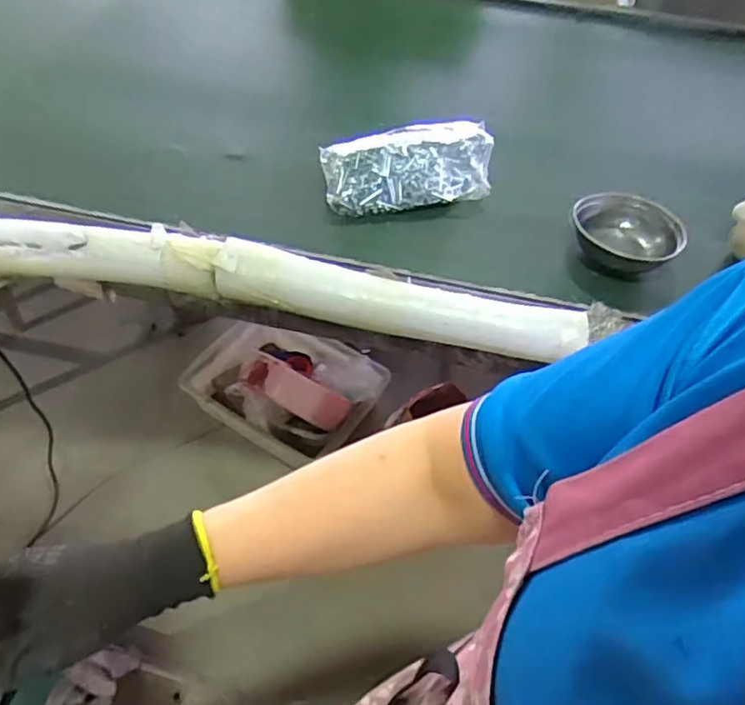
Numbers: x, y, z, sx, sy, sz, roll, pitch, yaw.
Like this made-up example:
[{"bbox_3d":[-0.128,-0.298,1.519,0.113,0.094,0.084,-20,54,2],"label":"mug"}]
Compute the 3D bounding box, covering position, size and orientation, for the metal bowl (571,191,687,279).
[{"bbox_3d":[0.362,-0.168,0.910,0.141,0.074,0.162,3,49,-1],"label":"metal bowl"}]

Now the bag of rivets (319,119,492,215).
[{"bbox_3d":[0.058,-0.295,0.975,0.270,0.073,0.149,-7,50,-9],"label":"bag of rivets"}]

